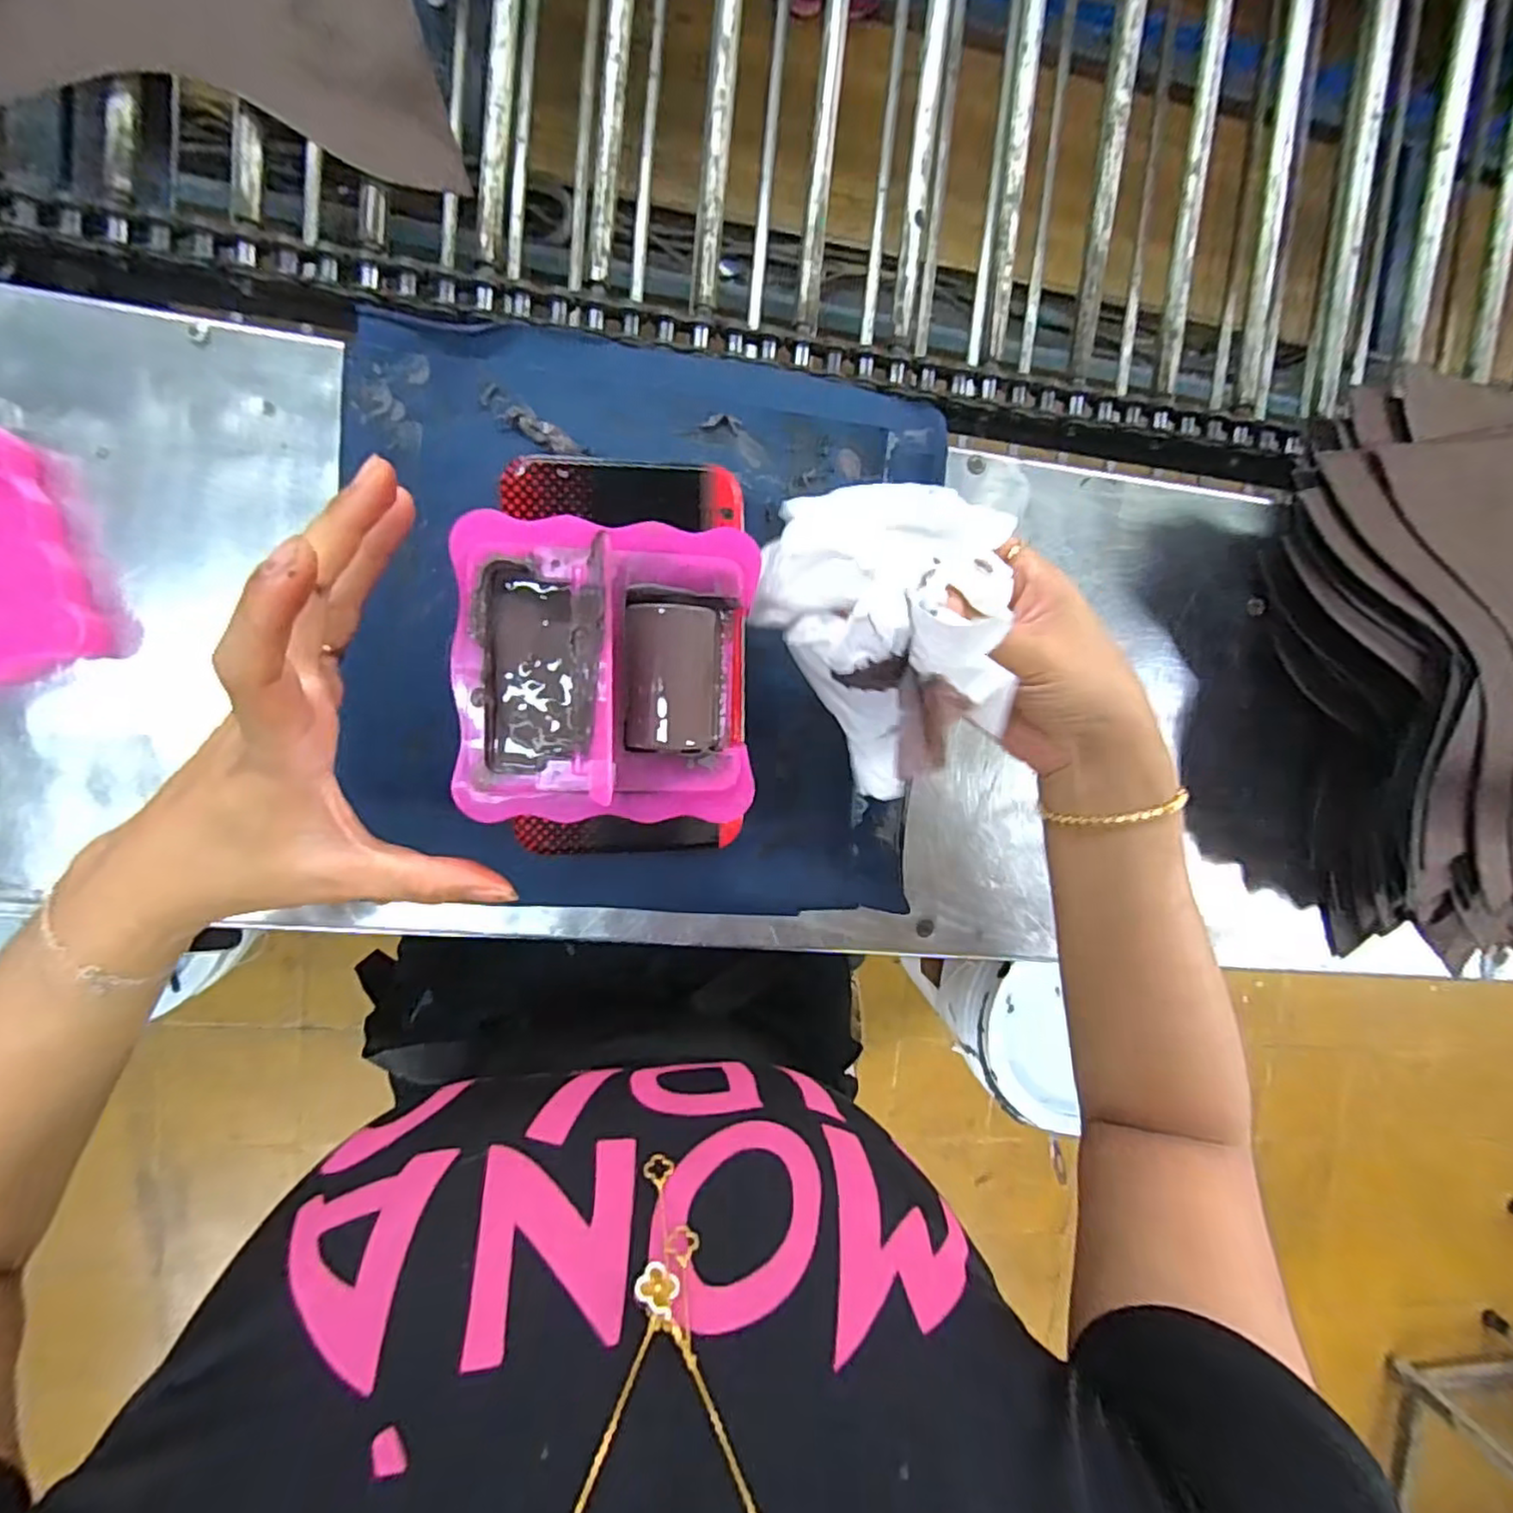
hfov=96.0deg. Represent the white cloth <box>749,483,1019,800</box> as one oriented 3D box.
[{"bbox_3d":[0.048,-0.050,0.283,0.088,0.083,0.129,8,93,-9],"label":"white cloth"}]

